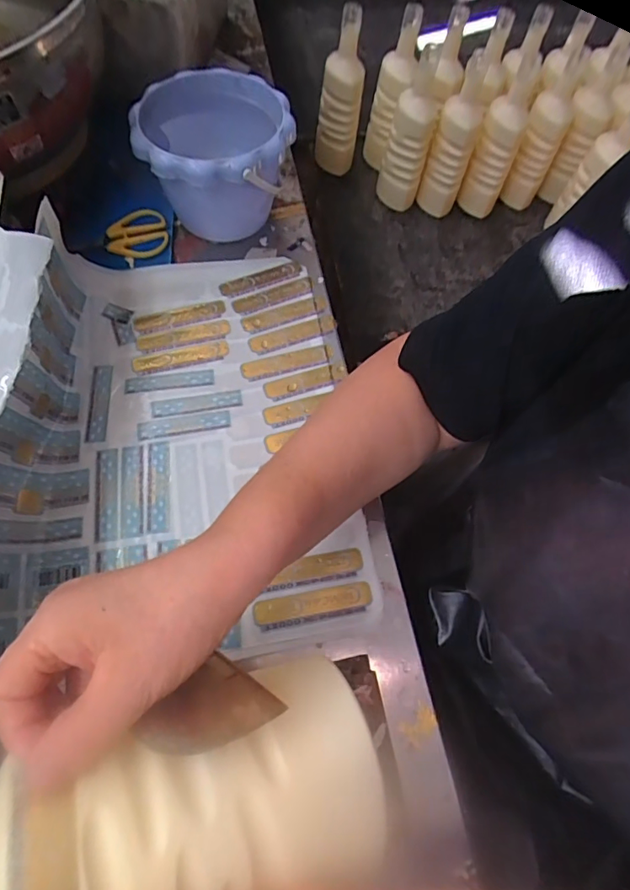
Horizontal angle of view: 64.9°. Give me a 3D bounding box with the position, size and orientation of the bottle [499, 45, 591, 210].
[{"bbox_3d":[0.402,-0.544,0.870,0.070,0.242,0.057,23,34,9],"label":"bottle"}]

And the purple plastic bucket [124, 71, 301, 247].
[{"bbox_3d":[-0.101,-0.289,0.508,0.150,0.115,0.144,2,63,-5],"label":"purple plastic bucket"}]

